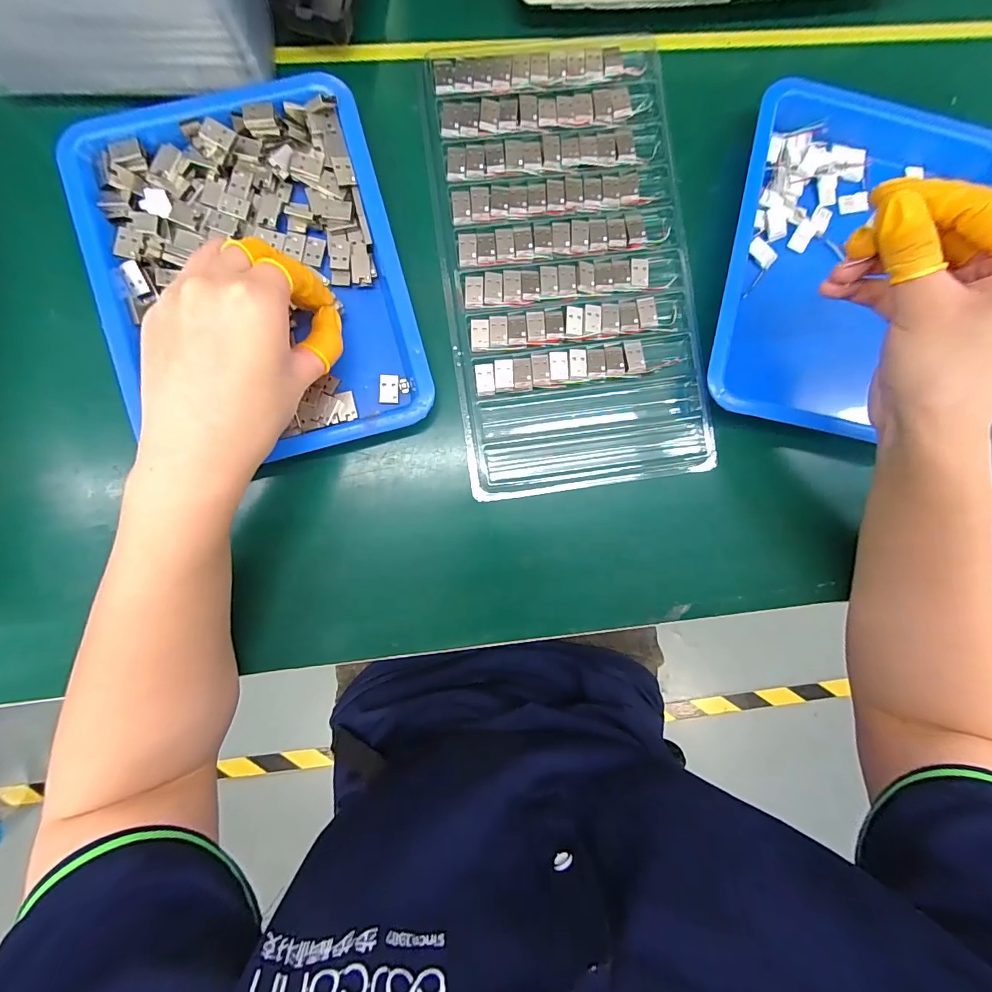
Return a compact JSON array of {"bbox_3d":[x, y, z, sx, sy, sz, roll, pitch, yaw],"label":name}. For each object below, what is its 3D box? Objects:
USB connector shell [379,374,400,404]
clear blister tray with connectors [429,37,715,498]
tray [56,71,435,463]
[{"bbox_3d":[-0.069,-0.069,0.277,0.013,0.004,0.018,0,90,-3],"label":"USB connector shell"},{"bbox_3d":[0.048,-0.149,0.284,0.160,0.015,0.285,-7,90,-3],"label":"clear blister tray with connectors"},{"bbox_3d":[-0.147,-0.132,0.256,0.172,0.020,0.219,-16,92,-6],"label":"tray"}]

